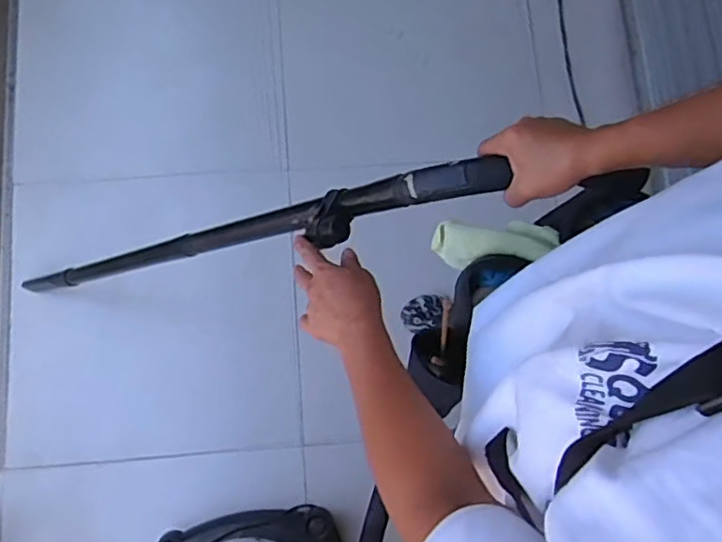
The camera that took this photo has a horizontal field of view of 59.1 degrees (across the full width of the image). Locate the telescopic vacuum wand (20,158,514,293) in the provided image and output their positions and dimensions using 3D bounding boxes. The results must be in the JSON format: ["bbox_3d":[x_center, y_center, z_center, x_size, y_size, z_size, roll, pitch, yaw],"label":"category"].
[{"bbox_3d":[-0.255,-0.023,0.917,1.039,0.061,0.065,-9,74,42],"label":"telescopic vacuum wand"}]

